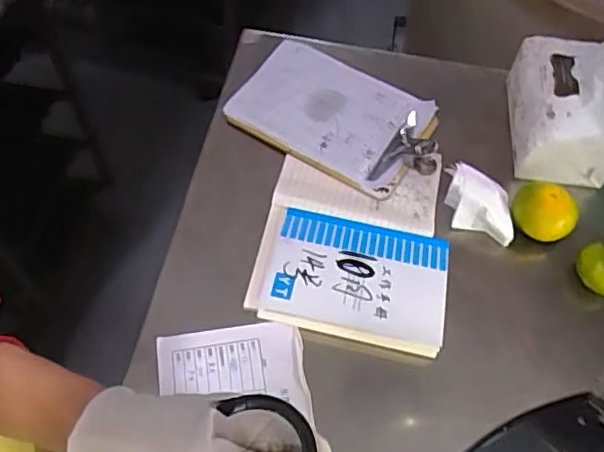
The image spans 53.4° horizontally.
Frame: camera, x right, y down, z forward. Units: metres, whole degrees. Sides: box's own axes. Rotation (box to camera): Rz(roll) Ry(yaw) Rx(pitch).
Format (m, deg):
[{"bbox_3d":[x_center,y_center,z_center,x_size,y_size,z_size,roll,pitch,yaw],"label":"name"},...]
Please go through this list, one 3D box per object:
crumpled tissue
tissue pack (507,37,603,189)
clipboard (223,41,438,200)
[{"bbox_3d":[0.186,-0.025,0.622,0.082,0.045,0.049,23,61,11],"label":"crumpled tissue"},{"bbox_3d":[0.289,-0.145,0.641,0.098,0.131,0.143,6,59,1],"label":"tissue pack"},{"bbox_3d":[0.042,-0.133,0.687,0.233,0.022,0.154,26,62,13],"label":"clipboard"}]

